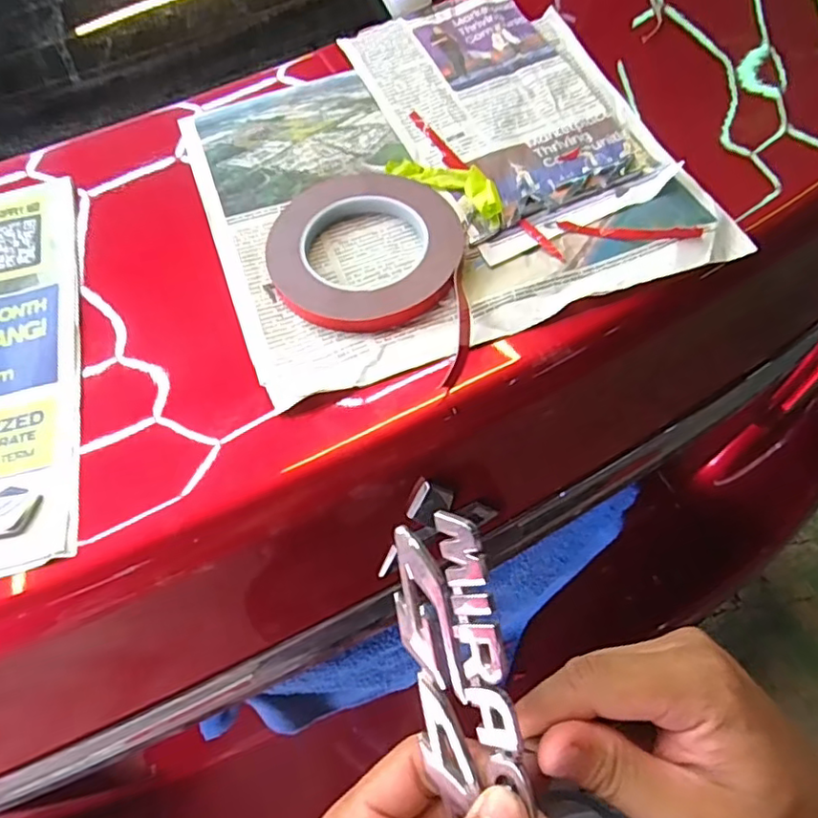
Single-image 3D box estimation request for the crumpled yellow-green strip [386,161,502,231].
[{"bbox_3d":[0.027,-0.157,0.411,0.095,0.020,0.028,36,70,19],"label":"crumpled yellow-green strip"}]

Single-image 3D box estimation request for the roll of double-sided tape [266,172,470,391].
[{"bbox_3d":[-0.017,-0.097,0.384,0.153,0.012,0.127,22,66,14],"label":"roll of double-sided tape"}]

